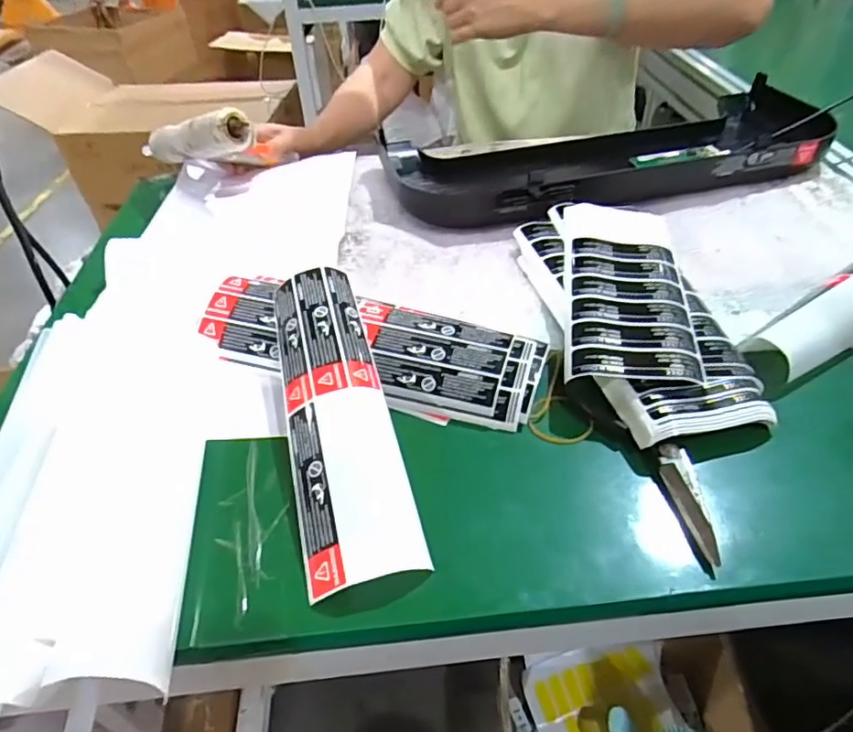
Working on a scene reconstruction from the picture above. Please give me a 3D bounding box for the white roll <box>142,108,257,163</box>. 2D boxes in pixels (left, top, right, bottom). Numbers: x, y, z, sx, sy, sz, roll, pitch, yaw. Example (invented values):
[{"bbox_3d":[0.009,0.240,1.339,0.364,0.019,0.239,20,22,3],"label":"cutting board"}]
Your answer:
[{"bbox_3d":[-0.258,-0.244,0.630,0.201,0.044,0.035,9,40,41],"label":"white roll"}]

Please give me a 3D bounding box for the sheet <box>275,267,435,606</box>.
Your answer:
[{"bbox_3d":[-0.060,0.020,0.372,0.066,0.039,0.230,-12,44,-10],"label":"sheet"}]

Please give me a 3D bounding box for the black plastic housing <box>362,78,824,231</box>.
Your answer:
[{"bbox_3d":[0.202,-0.240,0.634,0.473,0.049,0.196,-9,42,-7],"label":"black plastic housing"}]

